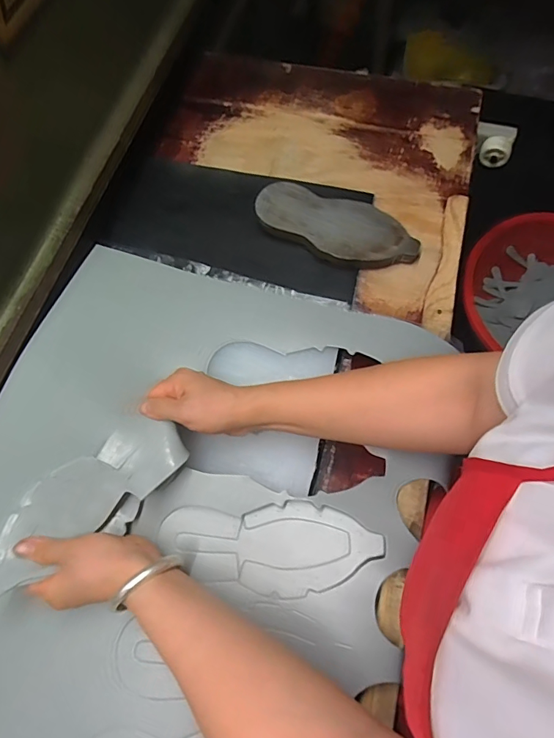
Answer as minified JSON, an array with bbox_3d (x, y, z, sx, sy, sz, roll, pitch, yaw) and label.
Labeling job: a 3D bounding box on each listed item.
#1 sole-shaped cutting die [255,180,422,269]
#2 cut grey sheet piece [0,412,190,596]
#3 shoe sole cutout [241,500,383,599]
[{"bbox_3d":[0.079,-0.185,0.584,0.214,0.028,0.086,17,69,9],"label":"sole-shaped cutting die"},{"bbox_3d":[-0.167,0.114,0.412,0.177,0.043,0.070,-34,72,-6],"label":"cut grey sheet piece"},{"bbox_3d":[0.032,0.168,0.419,0.130,0.019,0.082,-2,68,-1],"label":"shoe sole cutout"}]

